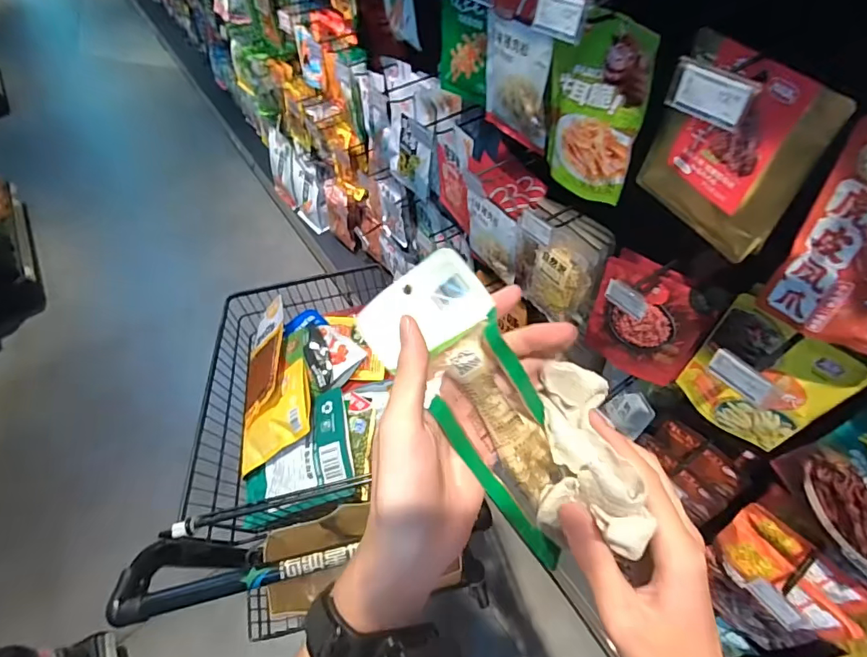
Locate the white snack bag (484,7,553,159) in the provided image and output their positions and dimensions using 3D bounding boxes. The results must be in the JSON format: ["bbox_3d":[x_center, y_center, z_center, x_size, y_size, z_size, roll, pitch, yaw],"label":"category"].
[{"bbox_3d":[0.140,-0.414,0.788,0.030,0.179,0.155,-23,55,-13],"label":"white snack bag"}]

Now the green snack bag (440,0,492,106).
[{"bbox_3d":[0.061,-0.528,0.899,0.023,0.166,0.135,-37,59,-21],"label":"green snack bag"}]

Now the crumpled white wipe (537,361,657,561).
[{"bbox_3d":[0.090,0.078,0.286,0.057,0.026,0.110,-9,64,-2],"label":"crumpled white wipe"}]

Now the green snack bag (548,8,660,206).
[{"bbox_3d":[0.232,-0.321,0.686,0.047,0.246,0.162,-19,54,-10],"label":"green snack bag"}]

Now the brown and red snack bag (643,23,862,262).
[{"bbox_3d":[0.341,-0.213,0.551,0.031,0.198,0.187,-24,55,-13],"label":"brown and red snack bag"}]

